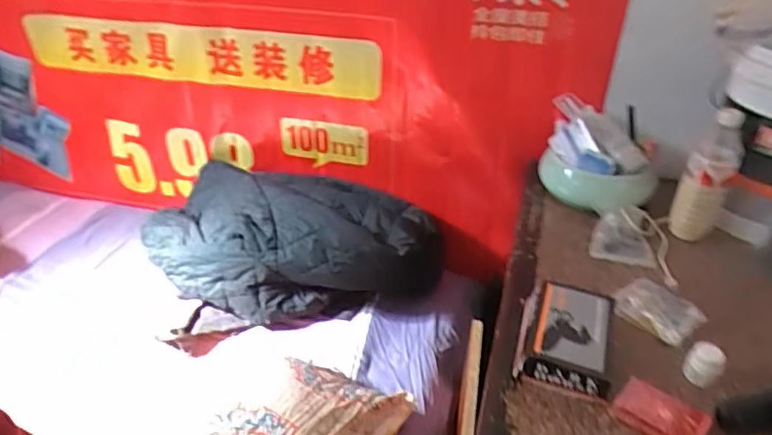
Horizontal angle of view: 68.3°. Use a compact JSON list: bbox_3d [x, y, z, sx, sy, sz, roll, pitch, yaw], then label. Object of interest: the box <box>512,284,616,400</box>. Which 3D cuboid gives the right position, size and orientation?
[{"bbox_3d":[0.234,0.156,0.743,0.116,0.055,0.153,13,34,18],"label":"box"}]

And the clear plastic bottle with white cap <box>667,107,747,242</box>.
[{"bbox_3d":[0.533,-0.066,0.945,0.071,0.232,0.063,18,36,25],"label":"clear plastic bottle with white cap"}]

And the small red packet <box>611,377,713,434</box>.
[{"bbox_3d":[0.315,0.225,0.651,0.090,0.027,0.062,27,41,36],"label":"small red packet"}]

